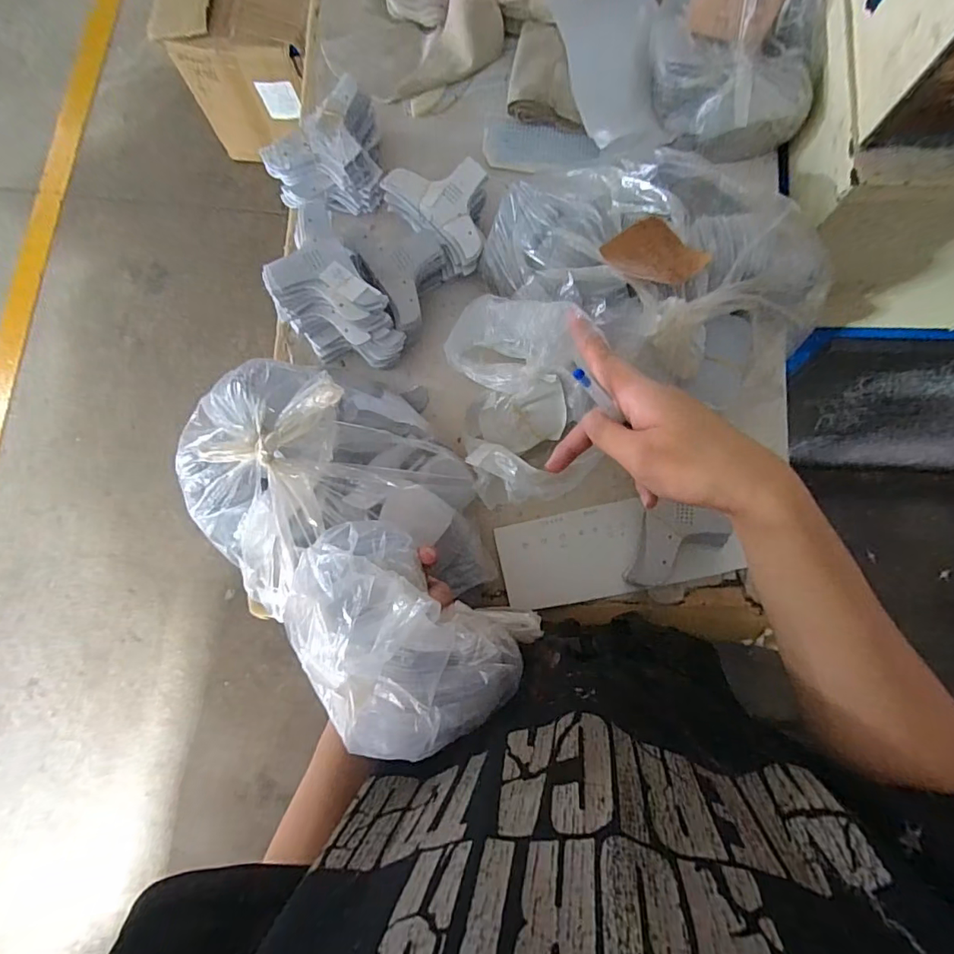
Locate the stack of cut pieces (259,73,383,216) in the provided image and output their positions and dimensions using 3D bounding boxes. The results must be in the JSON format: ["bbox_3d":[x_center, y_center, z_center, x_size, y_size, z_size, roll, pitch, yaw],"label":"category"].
[{"bbox_3d":[-0.180,-0.389,0.598,0.124,0.089,0.106,-4,83,4],"label":"stack of cut pieces"}]

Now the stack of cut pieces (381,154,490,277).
[{"bbox_3d":[-0.044,-0.294,0.588,0.119,0.058,0.119,-8,83,4],"label":"stack of cut pieces"}]

